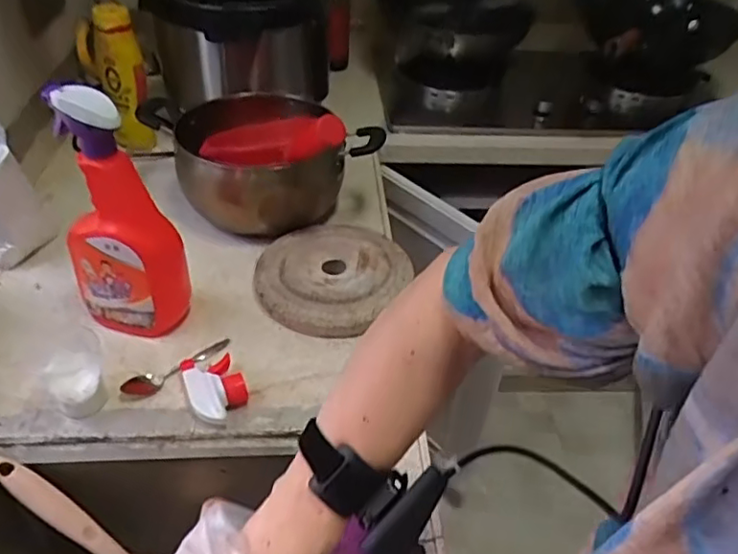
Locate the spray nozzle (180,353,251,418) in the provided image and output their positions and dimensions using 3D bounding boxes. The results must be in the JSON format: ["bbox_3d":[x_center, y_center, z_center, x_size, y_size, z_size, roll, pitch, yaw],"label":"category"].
[{"bbox_3d":[-0.166,0.119,0.666,0.056,0.032,0.088,-16,43,-24],"label":"spray nozzle"}]

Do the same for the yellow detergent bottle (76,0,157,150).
[{"bbox_3d":[-0.437,-0.344,1.057,0.106,0.237,0.065,-1,39,-7],"label":"yellow detergent bottle"}]

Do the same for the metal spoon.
[{"bbox_3d":[-0.216,0.096,0.698,0.136,0.022,0.027,-30,50,-35],"label":"metal spoon"}]

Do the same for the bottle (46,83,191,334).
[{"bbox_3d":[-0.274,-0.061,0.673,0.116,0.292,0.057,13,40,11],"label":"bottle"}]

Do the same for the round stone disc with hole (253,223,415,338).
[{"bbox_3d":[-0.051,-0.008,0.840,0.188,0.032,0.222,18,41,16],"label":"round stone disc with hole"}]

